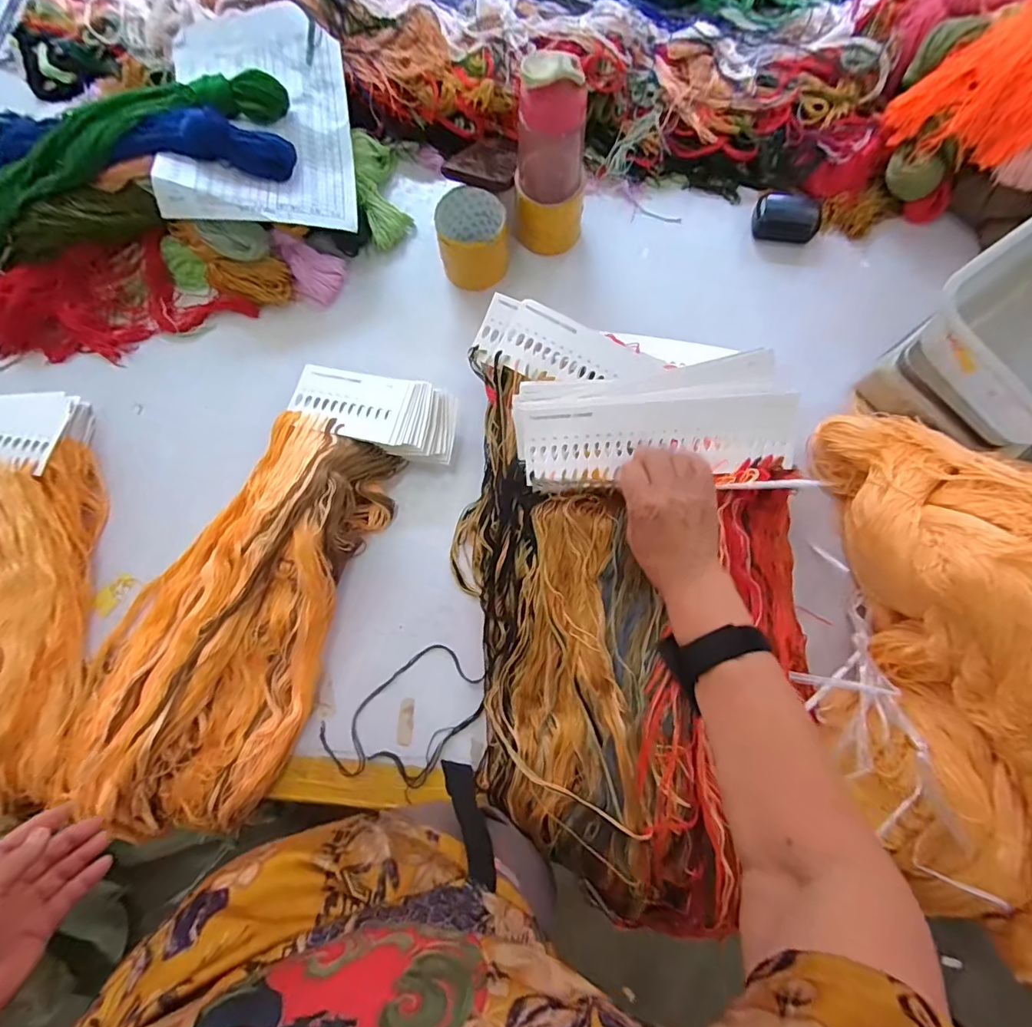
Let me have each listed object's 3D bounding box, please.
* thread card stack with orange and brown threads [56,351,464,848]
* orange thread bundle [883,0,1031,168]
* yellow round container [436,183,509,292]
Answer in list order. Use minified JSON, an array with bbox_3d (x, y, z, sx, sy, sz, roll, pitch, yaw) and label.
[{"bbox_3d":[-0.285,0.077,0.521,0.235,0.069,0.553,26,81,6],"label":"thread card stack with orange and brown threads"},{"bbox_3d":[0.512,-0.458,0.506,0.154,0.118,0.112,35,82,7],"label":"orange thread bundle"},{"bbox_3d":[-0.051,-0.325,0.580,0.082,0.062,0.093,-3,80,1],"label":"yellow round container"}]

